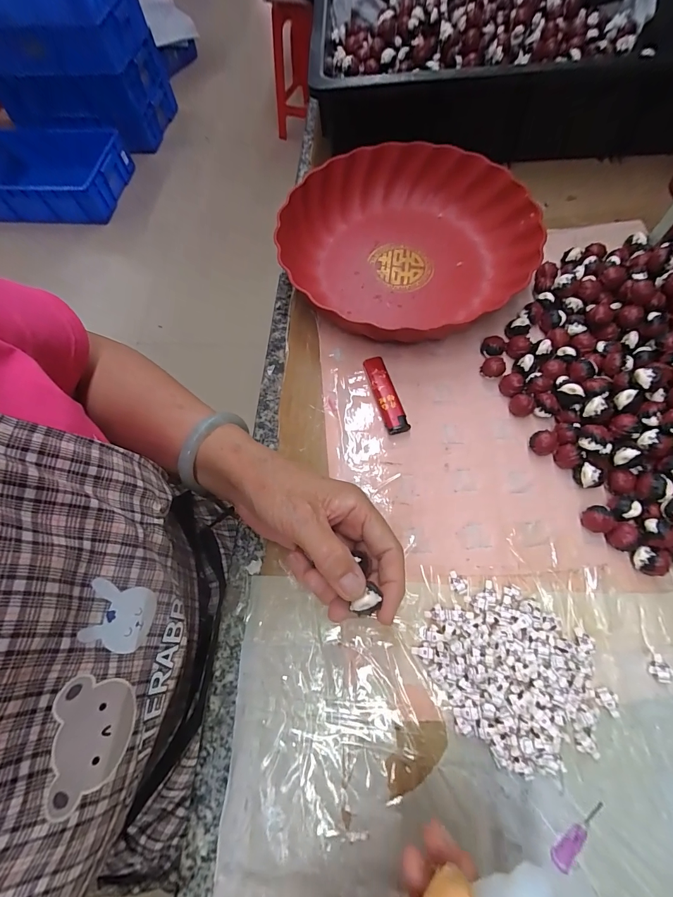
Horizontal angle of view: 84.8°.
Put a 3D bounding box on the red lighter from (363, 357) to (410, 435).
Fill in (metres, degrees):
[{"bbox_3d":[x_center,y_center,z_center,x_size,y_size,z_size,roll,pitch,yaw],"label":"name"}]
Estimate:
[{"bbox_3d":[0.043,-0.048,0.327,0.018,0.012,0.075,-17,68,-4],"label":"red lighter"}]

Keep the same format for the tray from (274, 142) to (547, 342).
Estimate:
[{"bbox_3d":[0.071,-0.206,0.367,0.244,0.043,0.238,-27,69,-8],"label":"tray"}]

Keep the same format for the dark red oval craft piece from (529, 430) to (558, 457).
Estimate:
[{"bbox_3d":[0.169,-0.004,0.301,0.018,0.018,0.017,-4,68,2],"label":"dark red oval craft piece"}]

